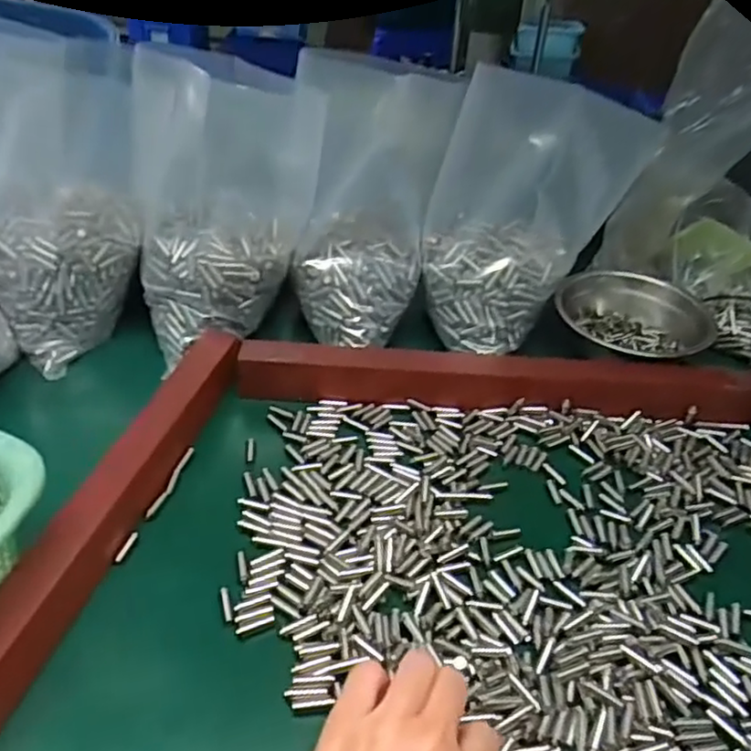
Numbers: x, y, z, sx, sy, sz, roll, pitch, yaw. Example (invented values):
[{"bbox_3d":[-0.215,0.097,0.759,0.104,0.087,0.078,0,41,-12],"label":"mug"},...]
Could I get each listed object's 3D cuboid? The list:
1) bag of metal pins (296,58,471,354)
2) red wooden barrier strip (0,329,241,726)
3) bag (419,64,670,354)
[{"bbox_3d":[-0.007,-0.119,0.513,0.112,0.204,0.079,6,39,1],"label":"bag of metal pins"},{"bbox_3d":[-0.162,0.096,0.371,0.036,0.036,0.395,11,39,7],"label":"red wooden barrier strip"},{"bbox_3d":[0.123,-0.134,0.544,0.157,0.204,0.096,-29,50,-35],"label":"bag"}]

